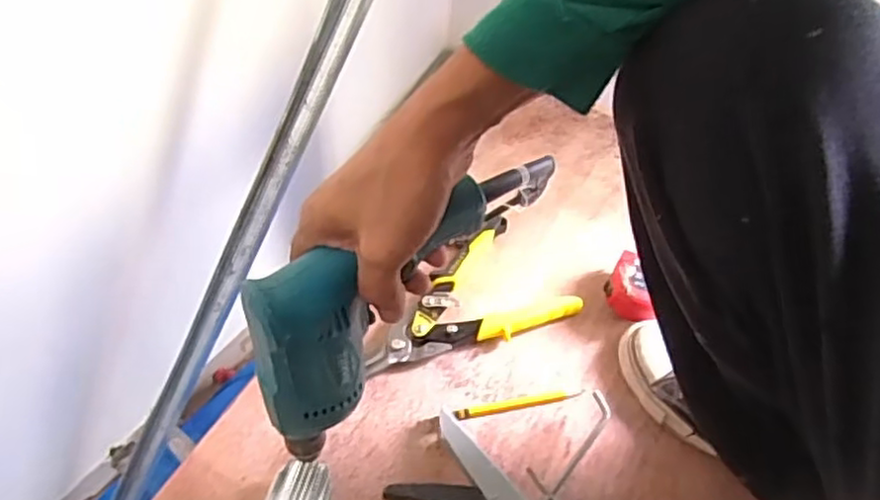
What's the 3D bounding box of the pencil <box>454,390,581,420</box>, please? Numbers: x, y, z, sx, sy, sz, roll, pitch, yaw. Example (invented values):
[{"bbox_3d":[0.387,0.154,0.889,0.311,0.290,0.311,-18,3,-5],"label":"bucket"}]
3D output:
[{"bbox_3d":[0.075,0.146,0.664,0.127,0.006,0.011,-9,58,-10],"label":"pencil"}]

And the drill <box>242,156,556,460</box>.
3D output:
[{"bbox_3d":[-0.019,0.034,0.497,0.246,0.173,0.057,-28,62,-23],"label":"drill"}]

